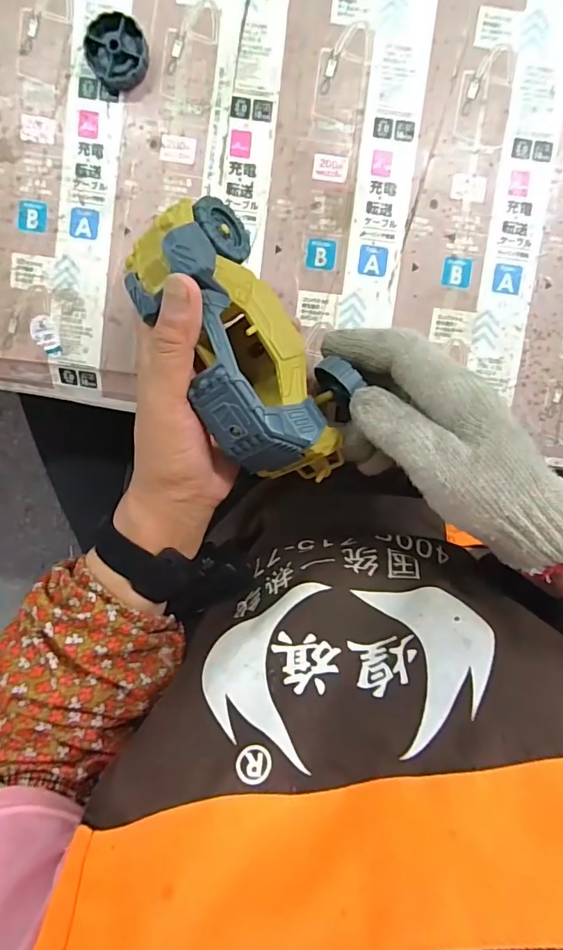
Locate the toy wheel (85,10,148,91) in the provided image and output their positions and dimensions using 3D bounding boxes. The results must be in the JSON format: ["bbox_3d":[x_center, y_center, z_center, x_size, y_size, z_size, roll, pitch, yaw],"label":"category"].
[{"bbox_3d":[-0.105,-0.269,0.313,0.038,0.012,0.038,0,98,1],"label":"toy wheel"}]

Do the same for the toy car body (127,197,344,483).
[{"bbox_3d":[-0.023,-0.066,0.286,0.071,0.066,0.166,-26,99,4],"label":"toy car body"}]

